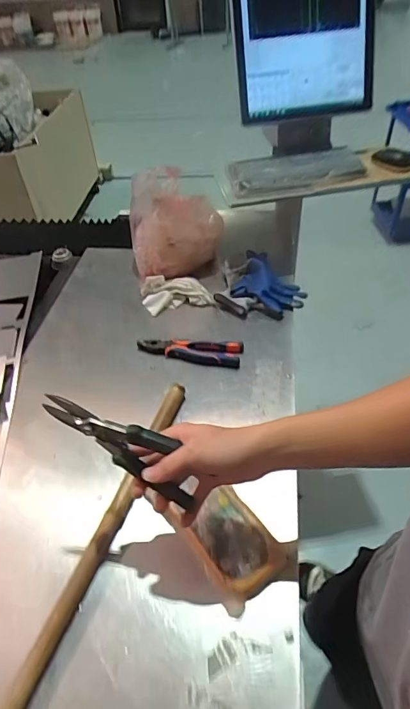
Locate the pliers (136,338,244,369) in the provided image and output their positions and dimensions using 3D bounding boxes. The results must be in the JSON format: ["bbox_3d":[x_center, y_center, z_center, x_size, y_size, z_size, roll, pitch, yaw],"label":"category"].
[{"bbox_3d":[-0.029,-0.006,0.808,0.191,0.014,0.063,1,44,4],"label":"pliers"}]

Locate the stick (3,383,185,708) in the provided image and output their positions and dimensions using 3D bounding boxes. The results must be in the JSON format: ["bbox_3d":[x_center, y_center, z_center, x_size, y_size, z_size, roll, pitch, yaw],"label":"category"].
[{"bbox_3d":[-0.159,0.283,0.502,0.027,0.028,0.670,13,50,15],"label":"stick"}]

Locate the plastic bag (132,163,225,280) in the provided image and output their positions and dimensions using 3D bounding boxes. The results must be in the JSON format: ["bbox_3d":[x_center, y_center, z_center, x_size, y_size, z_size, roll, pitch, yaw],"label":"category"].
[{"bbox_3d":[-0.069,-0.293,0.989,0.196,0.222,0.187,-7,46,-4],"label":"plastic bag"}]

